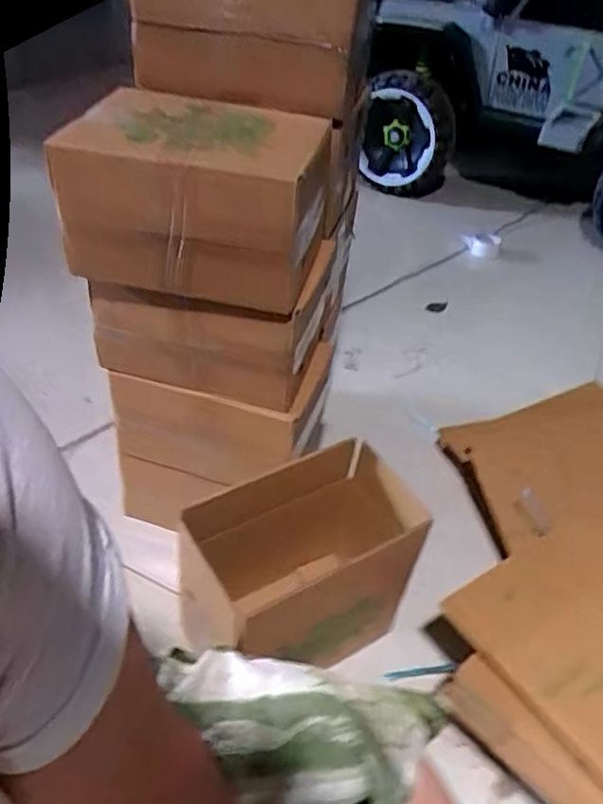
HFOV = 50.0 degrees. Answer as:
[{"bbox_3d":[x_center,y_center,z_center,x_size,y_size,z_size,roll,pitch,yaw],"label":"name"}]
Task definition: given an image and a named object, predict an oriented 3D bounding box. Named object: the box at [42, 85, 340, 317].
[{"bbox_3d":[-0.105,-0.221,0.709,0.254,0.162,0.191,14,40,8],"label":"box"}]

